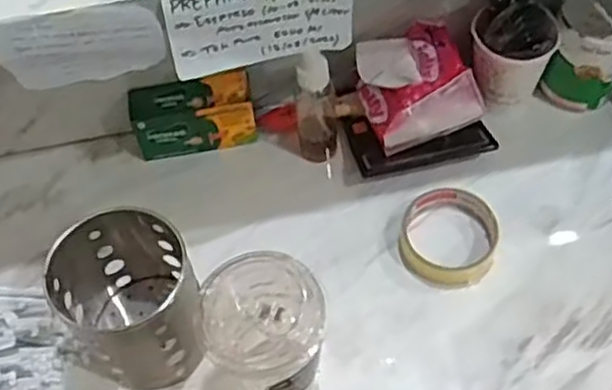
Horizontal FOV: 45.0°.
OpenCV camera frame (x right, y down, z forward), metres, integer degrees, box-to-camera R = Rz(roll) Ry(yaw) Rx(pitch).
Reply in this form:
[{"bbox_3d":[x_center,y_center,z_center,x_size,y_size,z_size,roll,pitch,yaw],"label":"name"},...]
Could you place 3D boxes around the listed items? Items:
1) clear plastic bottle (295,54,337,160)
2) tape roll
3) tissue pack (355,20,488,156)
[{"bbox_3d":[0.008,-0.087,0.682,0.036,0.131,0.048,-1,58,4],"label":"clear plastic bottle"},{"bbox_3d":[0.126,0.036,0.652,0.084,0.022,0.088,-2,58,3],"label":"tape roll"},{"bbox_3d":[0.101,-0.103,0.683,0.100,0.057,0.091,-17,58,-7],"label":"tissue pack"}]

